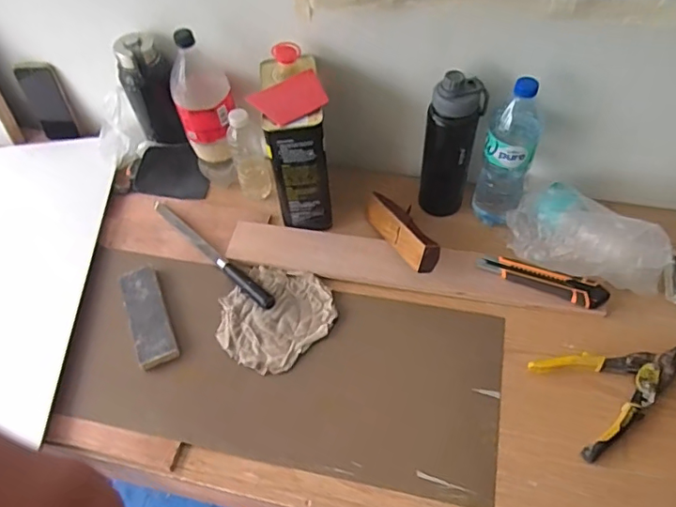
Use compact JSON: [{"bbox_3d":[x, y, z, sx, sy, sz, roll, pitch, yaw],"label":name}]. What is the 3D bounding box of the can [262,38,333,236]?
[{"bbox_3d":[-0.065,-0.182,0.882,0.092,0.254,0.157,-7,54,0],"label":"can"}]

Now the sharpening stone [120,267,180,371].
[{"bbox_3d":[-0.303,0.097,0.854,0.059,0.016,0.178,-22,56,-11],"label":"sharpening stone"}]

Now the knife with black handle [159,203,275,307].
[{"bbox_3d":[-0.221,-0.009,0.916,0.024,0.024,0.322,-40,61,-22],"label":"knife with black handle"}]

